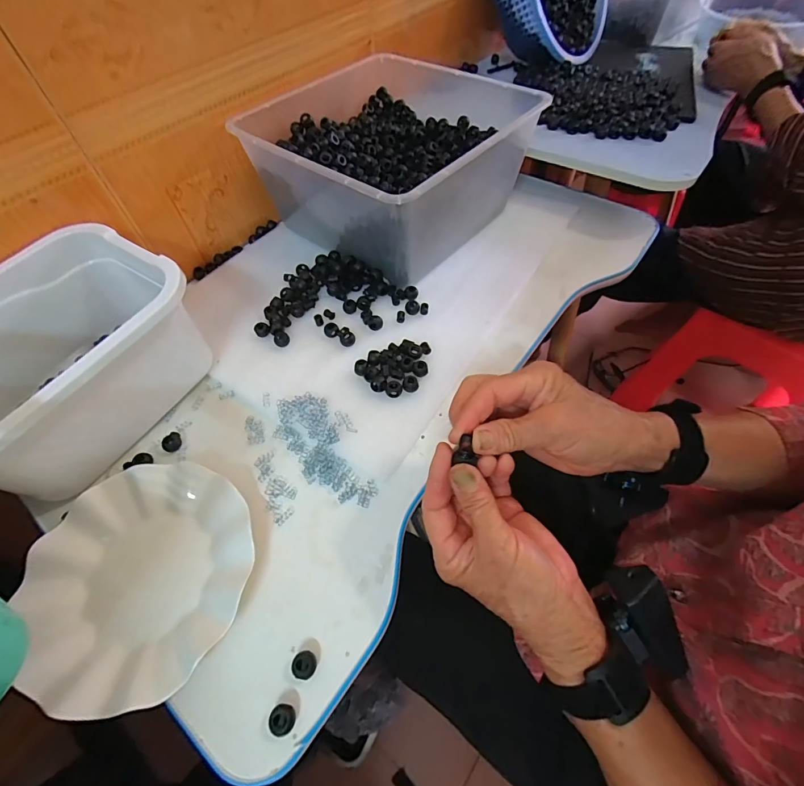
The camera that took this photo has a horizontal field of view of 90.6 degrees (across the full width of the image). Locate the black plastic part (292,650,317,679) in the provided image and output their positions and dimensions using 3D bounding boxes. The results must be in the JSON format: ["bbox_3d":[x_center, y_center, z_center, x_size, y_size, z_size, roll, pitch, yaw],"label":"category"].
[{"bbox_3d":[-0.072,0.201,0.295,0.017,0.011,0.017,-1,57,2],"label":"black plastic part"}]

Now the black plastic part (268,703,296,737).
[{"bbox_3d":[-0.084,0.228,0.277,0.018,0.012,0.017,-1,57,2],"label":"black plastic part"}]

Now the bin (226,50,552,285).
[{"bbox_3d":[-0.018,-0.317,0.549,0.307,0.142,0.305,34,64,22],"label":"bin"}]

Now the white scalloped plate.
[{"bbox_3d":[-0.214,0.148,0.331,0.172,0.021,0.181,-1,57,2],"label":"white scalloped plate"}]

